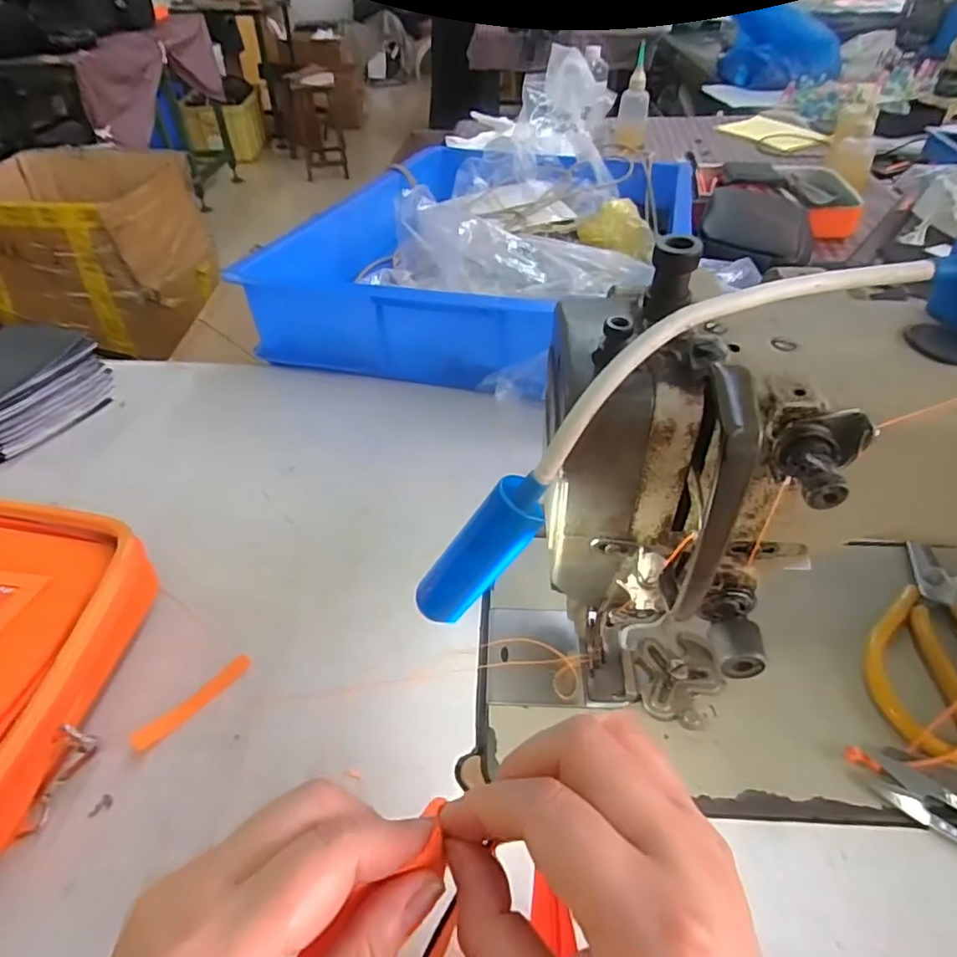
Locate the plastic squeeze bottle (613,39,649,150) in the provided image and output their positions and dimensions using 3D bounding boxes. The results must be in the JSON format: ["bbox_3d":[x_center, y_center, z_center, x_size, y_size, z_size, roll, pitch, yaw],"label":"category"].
[{"bbox_3d":[0.338,-0.811,1.312,0.064,0.168,0.056,6,44,6],"label":"plastic squeeze bottle"}]

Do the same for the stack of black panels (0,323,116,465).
[{"bbox_3d":[-0.400,-0.083,0.533,0.103,0.055,0.133,19,47,19],"label":"stack of black panels"}]

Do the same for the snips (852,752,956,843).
[{"bbox_3d":[0.240,0.169,0.292,0.100,0.007,0.022,28,50,26],"label":"snips"}]

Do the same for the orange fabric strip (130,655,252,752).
[{"bbox_3d":[-0.162,0.127,0.347,0.013,0.004,0.070,36,48,20],"label":"orange fabric strip"}]

